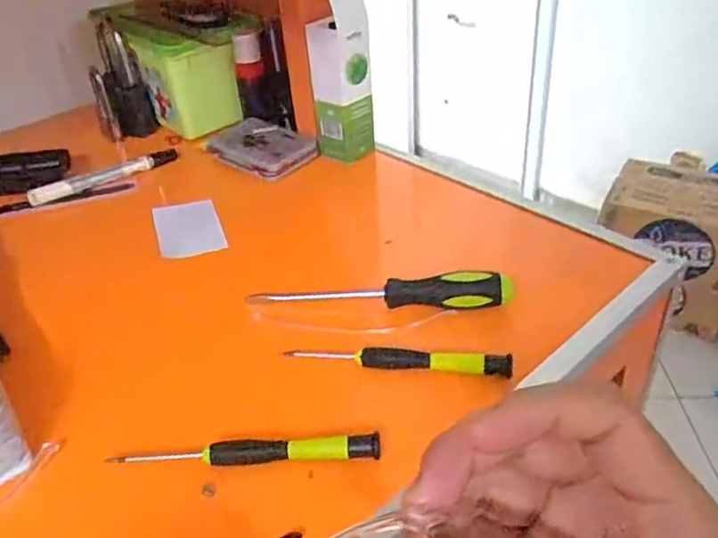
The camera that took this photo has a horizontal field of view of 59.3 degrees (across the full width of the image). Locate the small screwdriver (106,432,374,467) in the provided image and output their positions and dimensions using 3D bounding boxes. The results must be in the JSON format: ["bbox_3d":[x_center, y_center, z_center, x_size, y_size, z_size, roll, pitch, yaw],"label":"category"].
[{"bbox_3d":[-0.061,0.099,0.340,0.145,0.008,0.012,-3,36,2],"label":"small screwdriver"}]

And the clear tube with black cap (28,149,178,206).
[{"bbox_3d":[-0.247,-0.092,0.618,0.142,0.013,0.019,-24,40,-24],"label":"clear tube with black cap"}]

